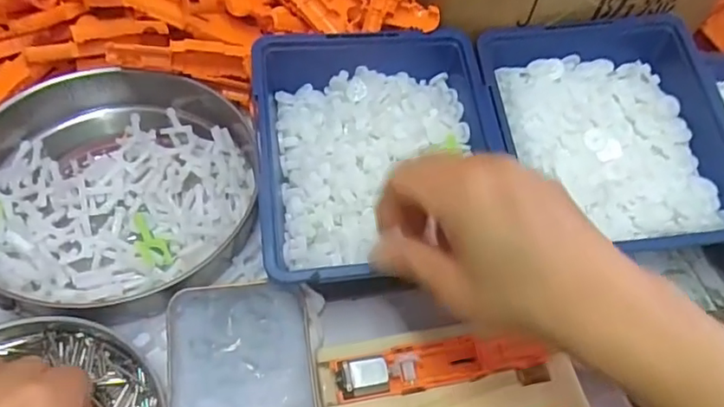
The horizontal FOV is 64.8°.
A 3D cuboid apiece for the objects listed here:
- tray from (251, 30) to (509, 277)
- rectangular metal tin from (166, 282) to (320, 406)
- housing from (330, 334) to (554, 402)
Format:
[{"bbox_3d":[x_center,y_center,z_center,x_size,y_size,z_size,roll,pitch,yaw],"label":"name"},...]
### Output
[{"bbox_3d":[0.008,-0.031,0.365,0.146,0.059,0.169,-5,57,-8],"label":"tray"},{"bbox_3d":[-0.062,0.093,0.297,0.073,0.019,0.106,-6,57,-9],"label":"rectangular metal tin"},{"bbox_3d":[0.043,0.085,0.309,0.115,0.013,0.024,-9,57,-10],"label":"housing"}]

